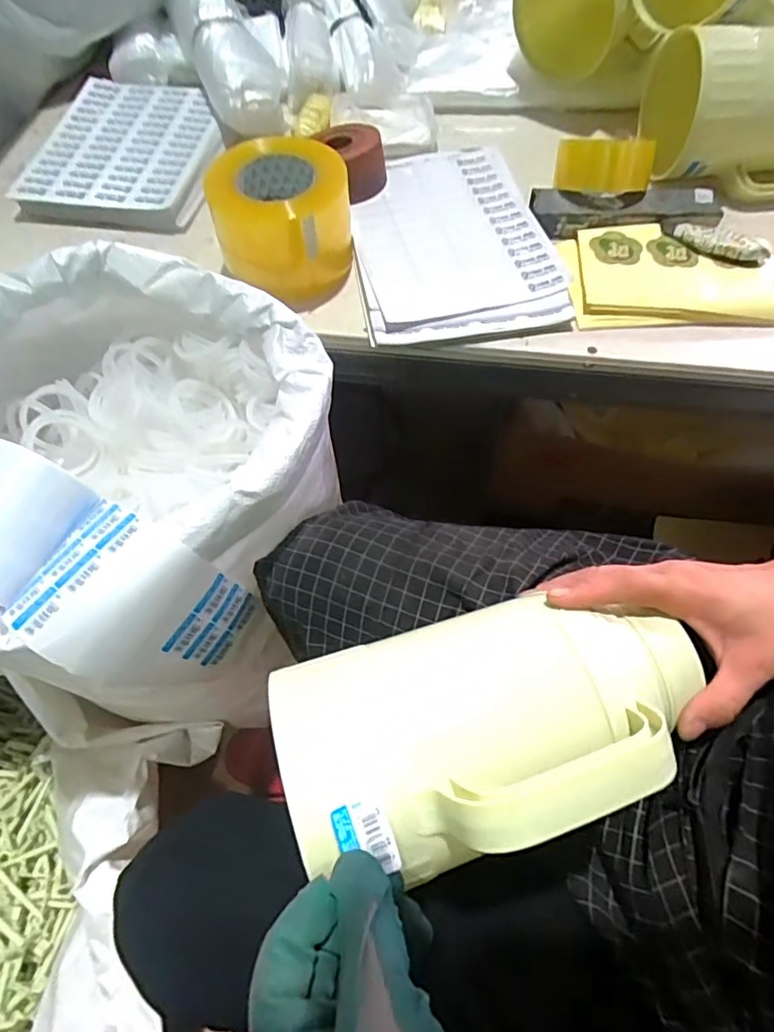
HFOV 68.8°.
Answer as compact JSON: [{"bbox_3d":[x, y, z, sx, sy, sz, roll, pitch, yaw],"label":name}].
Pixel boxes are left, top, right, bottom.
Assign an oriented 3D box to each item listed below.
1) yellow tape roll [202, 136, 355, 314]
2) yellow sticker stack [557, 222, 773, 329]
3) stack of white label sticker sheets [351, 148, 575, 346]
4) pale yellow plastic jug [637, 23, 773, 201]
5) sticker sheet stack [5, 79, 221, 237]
[{"bbox_3d":[-0.101,-0.304,0.585,0.115,0.110,0.122,23,64,13],"label":"yellow tape roll"},{"bbox_3d":[0.290,-0.258,0.588,0.205,0.015,0.133,-1,61,1],"label":"yellow sticker stack"},{"bbox_3d":[0.068,-0.315,0.627,0.205,0.022,0.306,-6,61,-2],"label":"stack of white label sticker sheets"},{"bbox_3d":[0.428,-0.460,0.643,0.251,0.148,0.141,-2,61,0],"label":"pale yellow plastic jug"},{"bbox_3d":[-0.327,-0.464,0.713,0.218,0.027,0.283,-1,61,1],"label":"sticker sheet stack"}]

